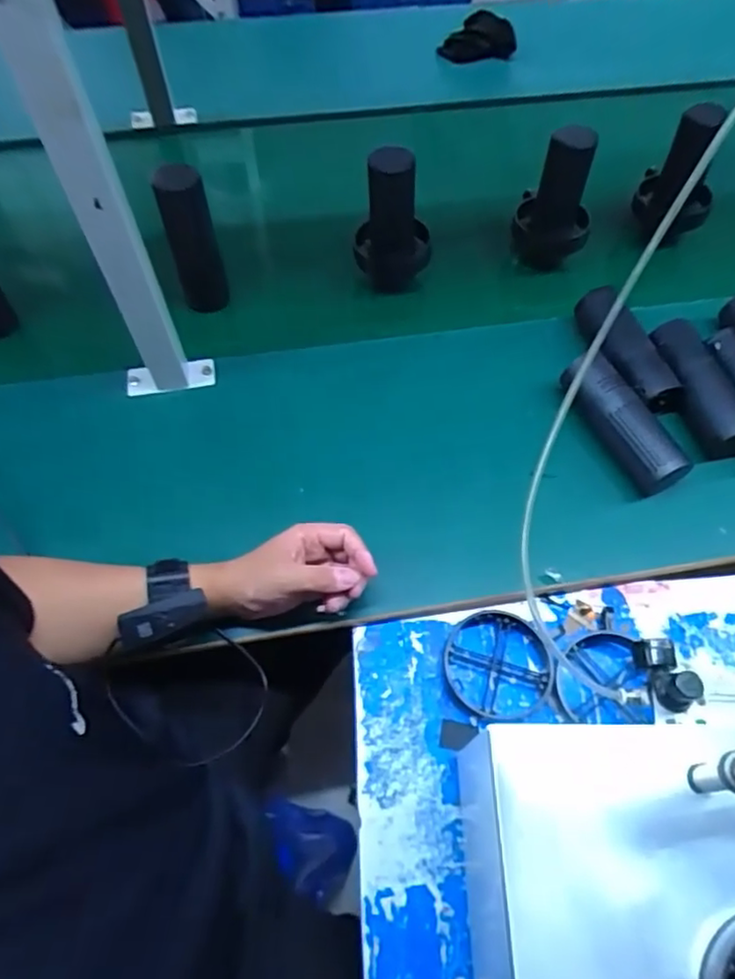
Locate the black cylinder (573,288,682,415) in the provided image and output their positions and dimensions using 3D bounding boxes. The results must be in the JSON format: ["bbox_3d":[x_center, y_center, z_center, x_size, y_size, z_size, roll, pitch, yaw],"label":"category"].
[{"bbox_3d":[0.289,-0.162,0.702,0.055,0.043,0.165,-18,62,-11],"label":"black cylinder"}]

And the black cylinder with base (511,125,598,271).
[{"bbox_3d":[0.236,-0.361,0.765,0.088,0.180,0.075,4,60,1],"label":"black cylinder with base"}]

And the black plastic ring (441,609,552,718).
[{"bbox_3d":[0.122,0.162,0.571,0.098,0.016,0.096,0,60,-1],"label":"black plastic ring"}]

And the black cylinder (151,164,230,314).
[{"bbox_3d":[-0.206,-0.291,0.721,0.053,0.156,0.058,-17,62,-11],"label":"black cylinder"}]

